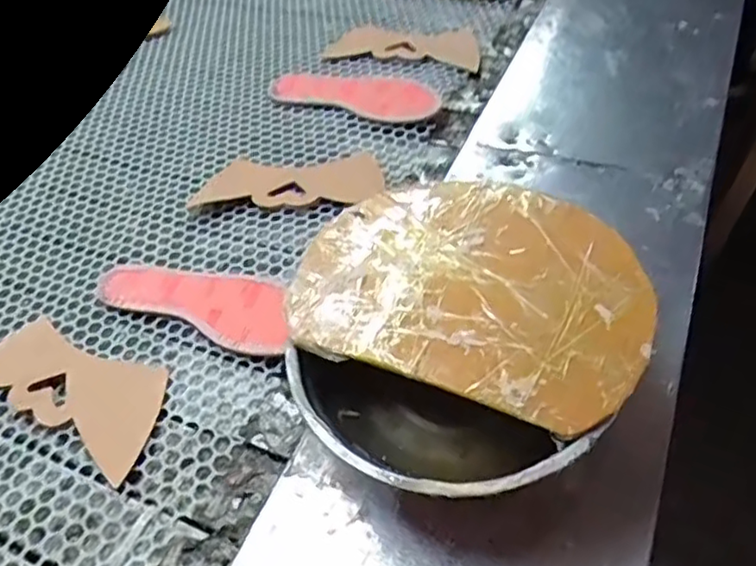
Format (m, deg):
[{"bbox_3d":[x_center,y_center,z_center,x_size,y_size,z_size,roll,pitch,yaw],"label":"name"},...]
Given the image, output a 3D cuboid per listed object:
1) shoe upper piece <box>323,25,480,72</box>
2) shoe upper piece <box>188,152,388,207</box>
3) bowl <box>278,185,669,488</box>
[{"bbox_3d":[0.038,-0.328,0.870,0.212,0.015,0.104,9,50,14],"label":"shoe upper piece"},{"bbox_3d":[-0.097,-0.114,0.699,0.203,0.016,0.083,0,49,6],"label":"shoe upper piece"},{"bbox_3d":[0.057,0.040,0.463,0.231,0.082,0.242,-4,48,4],"label":"bowl"}]

